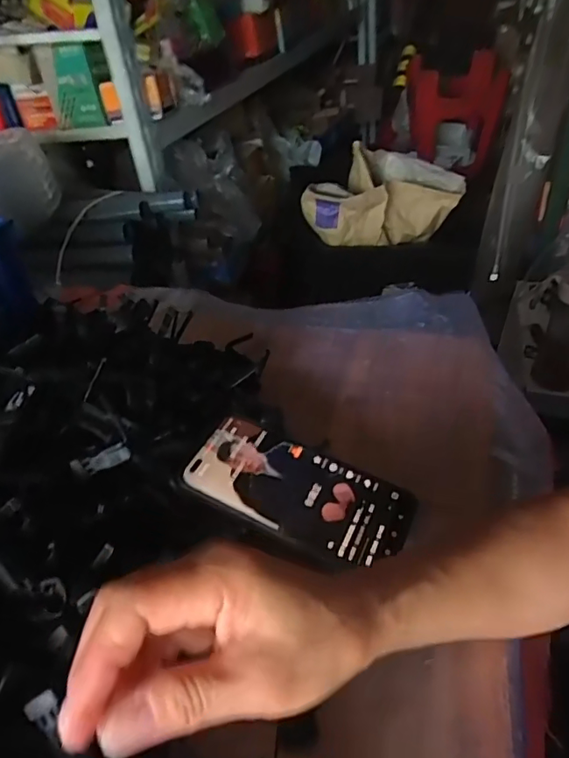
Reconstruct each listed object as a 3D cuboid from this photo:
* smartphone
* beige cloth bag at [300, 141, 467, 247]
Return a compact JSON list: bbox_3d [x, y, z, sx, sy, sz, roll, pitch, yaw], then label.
[{"bbox_3d":[0.011,0.080,0.387,0.161,0.006,0.076,20,45,11],"label":"smartphone"},{"bbox_3d":[0.215,-0.401,1.205,0.378,0.169,0.141,-19,41,-14],"label":"beige cloth bag"}]

